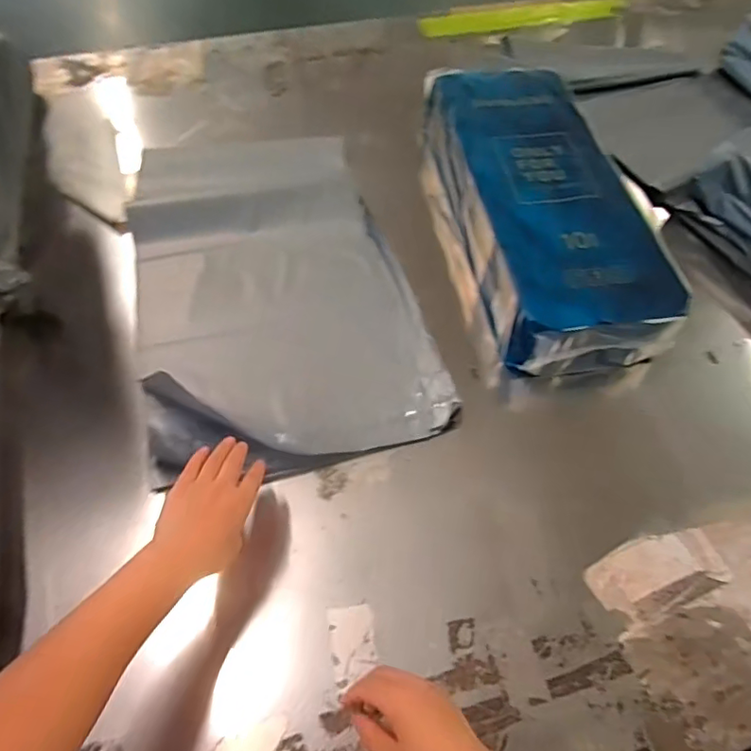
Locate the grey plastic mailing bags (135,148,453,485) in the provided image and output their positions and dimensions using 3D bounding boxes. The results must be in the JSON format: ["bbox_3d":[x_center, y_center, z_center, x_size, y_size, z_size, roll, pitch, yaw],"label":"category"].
[{"bbox_3d":[-0.155,-0.149,0.793,0.374,0.030,0.603,-14,62,-10],"label":"grey plastic mailing bags"}]

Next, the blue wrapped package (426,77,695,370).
[{"bbox_3d":[0.244,-0.255,0.848,0.218,0.145,0.543,-8,61,-7],"label":"blue wrapped package"}]

